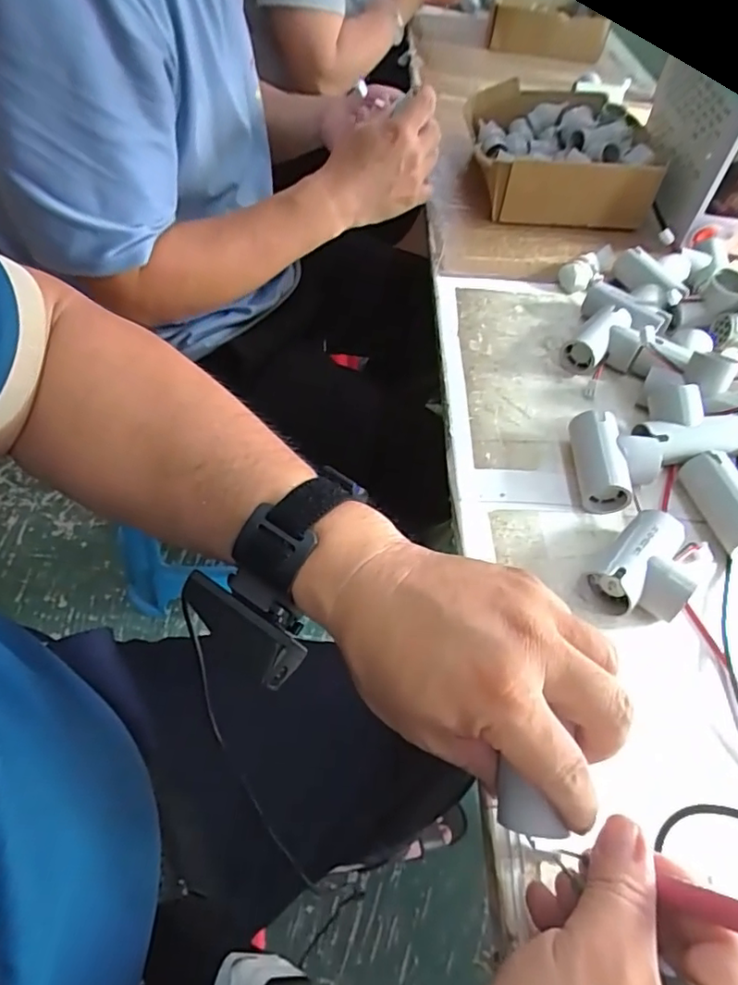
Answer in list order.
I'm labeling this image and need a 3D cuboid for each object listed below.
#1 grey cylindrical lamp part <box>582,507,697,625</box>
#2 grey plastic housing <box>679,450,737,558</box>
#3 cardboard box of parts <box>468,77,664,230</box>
[{"bbox_3d":[0.179,0.051,0.368,0.073,0.037,0.058,-36,62,-28],"label":"grey cylindrical lamp part"},{"bbox_3d":[0.268,0.007,0.410,0.057,0.034,0.076,-3,52,-7],"label":"grey plastic housing"},{"bbox_3d":[0.235,-0.430,0.730,0.217,0.069,0.269,5,51,0],"label":"cardboard box of parts"}]

